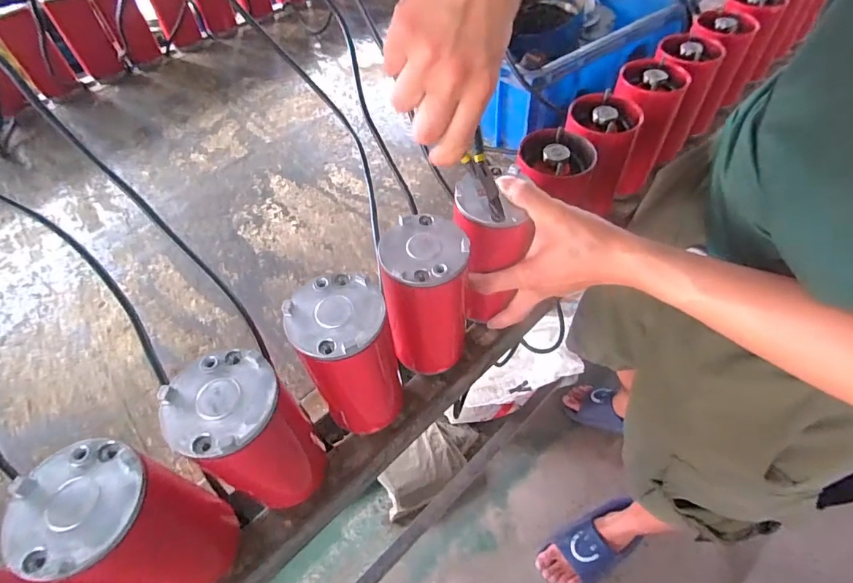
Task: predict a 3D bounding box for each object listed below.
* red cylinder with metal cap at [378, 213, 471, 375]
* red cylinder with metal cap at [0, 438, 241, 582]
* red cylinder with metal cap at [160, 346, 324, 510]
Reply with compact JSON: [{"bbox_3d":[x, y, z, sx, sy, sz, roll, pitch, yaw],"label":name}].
[{"bbox_3d":[0.002,0.012,0.436,0.077,0.168,0.082,-13,52,-5],"label":"red cylinder with metal cap"},{"bbox_3d":[-0.201,0.178,0.332,0.072,0.182,0.071,-2,51,3],"label":"red cylinder with metal cap"},{"bbox_3d":[-0.131,0.126,0.367,0.071,0.180,0.071,-2,51,3],"label":"red cylinder with metal cap"}]

